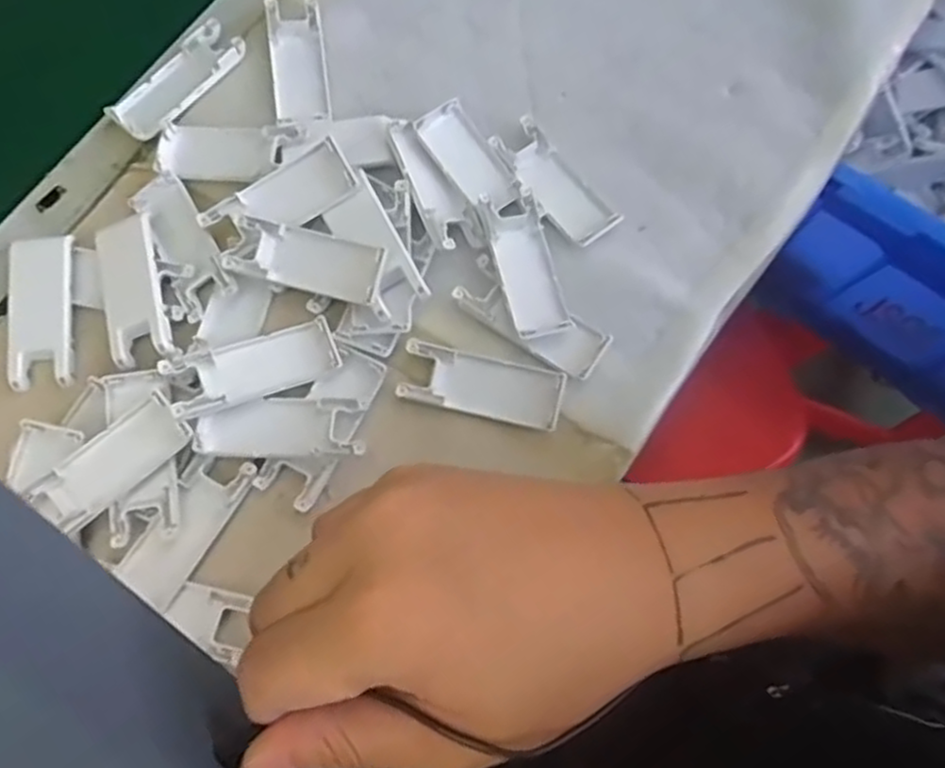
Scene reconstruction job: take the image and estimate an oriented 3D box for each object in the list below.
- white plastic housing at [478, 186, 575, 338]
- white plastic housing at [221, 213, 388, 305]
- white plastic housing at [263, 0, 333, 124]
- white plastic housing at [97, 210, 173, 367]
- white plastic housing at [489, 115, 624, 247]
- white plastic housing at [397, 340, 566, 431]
[{"bbox_3d":[0.036,-0.080,0.484,0.038,0.015,0.101,-15,76,-5],"label":"white plastic housing"},{"bbox_3d":[-0.107,-0.084,0.466,0.102,0.017,0.040,12,75,2],"label":"white plastic housing"},{"bbox_3d":[-0.126,-0.235,0.528,0.038,0.014,0.099,-9,75,-4],"label":"white plastic housing"},{"bbox_3d":[-0.224,-0.061,0.478,0.038,0.020,0.099,-15,76,-6],"label":"white plastic housing"},{"bbox_3d":[0.058,-0.142,0.511,0.041,0.013,0.105,-36,79,-10],"label":"white plastic housing"},{"bbox_3d":[0.006,0.000,0.471,0.103,0.014,0.037,14,75,2],"label":"white plastic housing"}]

